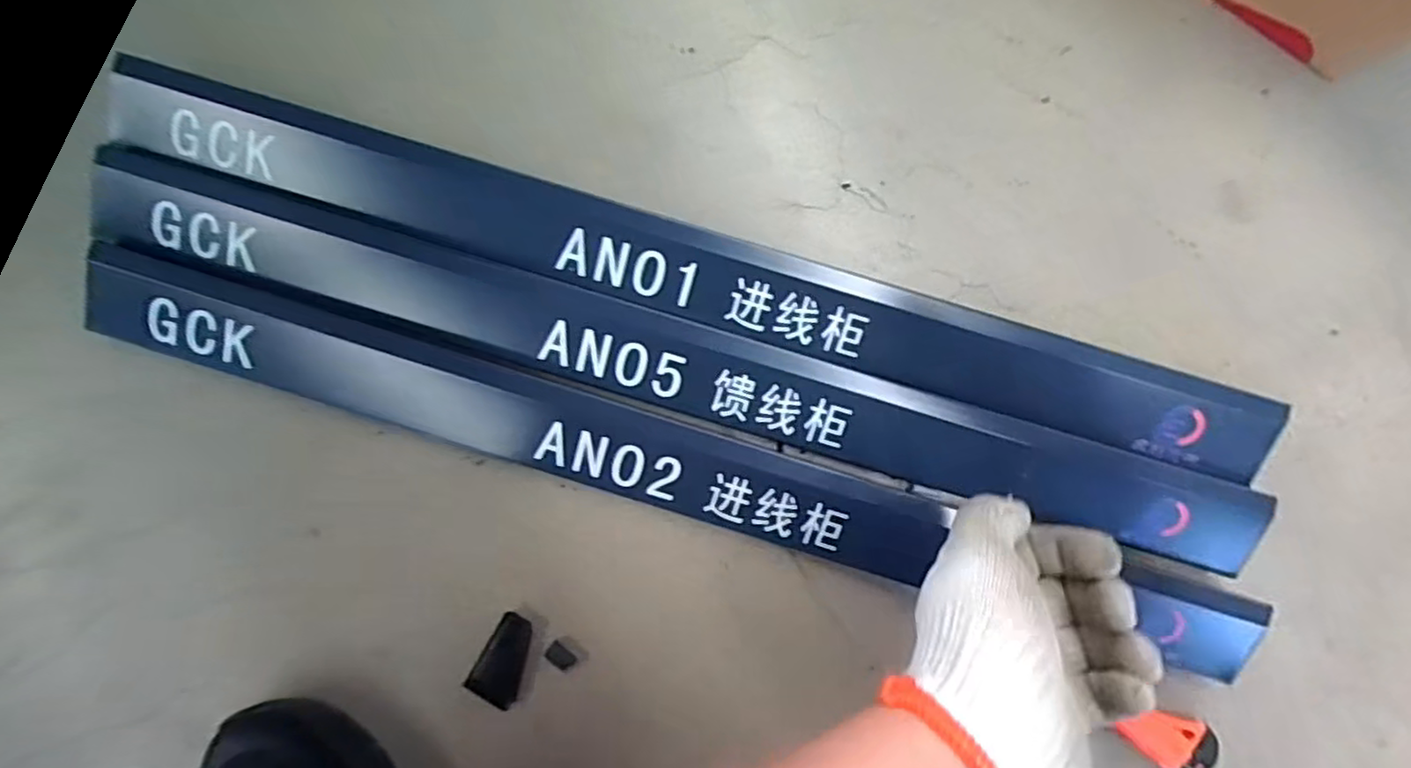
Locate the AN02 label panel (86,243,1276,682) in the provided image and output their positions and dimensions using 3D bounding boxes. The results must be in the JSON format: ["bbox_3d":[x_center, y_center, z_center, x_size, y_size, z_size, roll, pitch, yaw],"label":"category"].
[{"bbox_3d":[-0.033,0.050,0.458,0.784,0.045,0.065,17,87,1],"label":"AN02 label panel"}]

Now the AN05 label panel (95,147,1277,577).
[{"bbox_3d":[-0.017,-0.017,0.455,0.766,0.026,0.066,17,87,-1],"label":"AN05 label panel"}]

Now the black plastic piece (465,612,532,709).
[{"bbox_3d":[-0.133,0.185,0.465,0.034,0.007,0.058,28,86,0],"label":"black plastic piece"}]

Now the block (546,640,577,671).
[{"bbox_3d":[-0.098,0.185,0.470,0.020,0.010,0.012,33,86,0],"label":"block"}]

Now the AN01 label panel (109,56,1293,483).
[{"bbox_3d":[-0.004,-0.075,0.450,0.772,0.013,0.057,16,87,-1],"label":"AN01 label panel"}]

